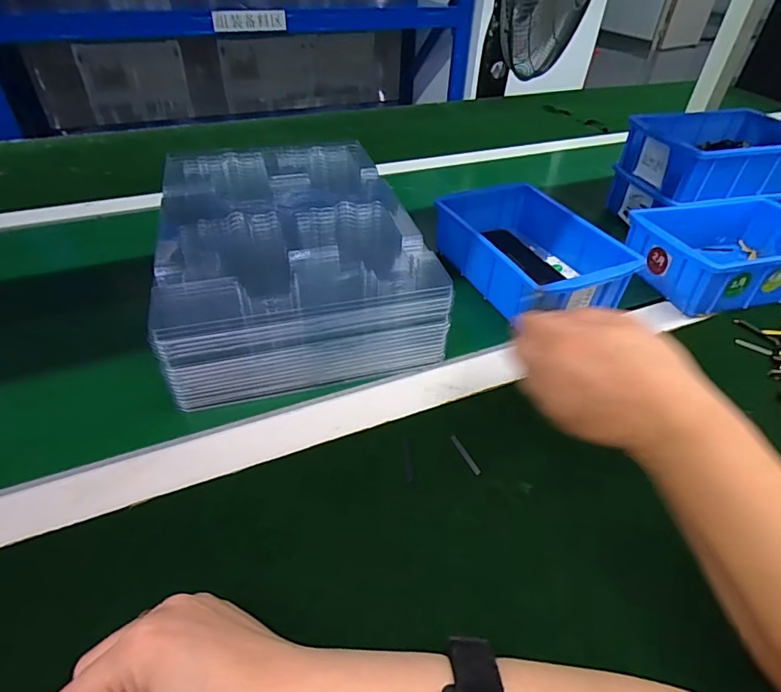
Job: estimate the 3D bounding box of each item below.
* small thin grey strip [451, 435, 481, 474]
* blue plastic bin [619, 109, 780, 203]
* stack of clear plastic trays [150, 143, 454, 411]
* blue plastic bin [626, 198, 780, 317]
[{"bbox_3d":[0.055,0.080,0.352,0.005,0.004,0.035,-17,48,-21],"label":"small thin grey strip"},{"bbox_3d":[0.405,-0.239,0.592,0.199,0.059,0.134,-11,44,-16],"label":"blue plastic bin"},{"bbox_3d":[-0.101,-0.098,0.471,0.219,0.076,0.318,-9,43,-13],"label":"stack of clear plastic trays"},{"bbox_3d":[0.374,-0.101,0.521,0.193,0.062,0.124,-10,43,-14],"label":"blue plastic bin"}]

